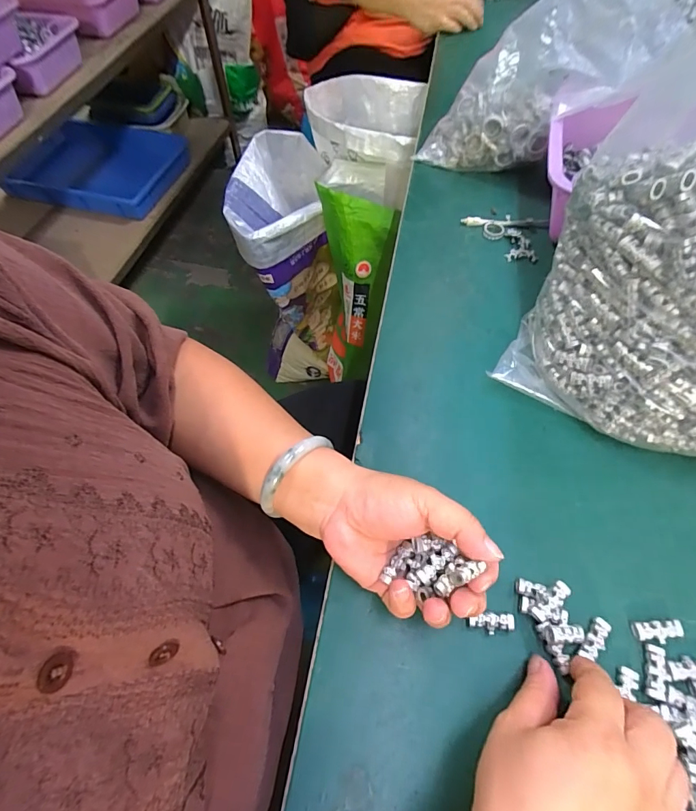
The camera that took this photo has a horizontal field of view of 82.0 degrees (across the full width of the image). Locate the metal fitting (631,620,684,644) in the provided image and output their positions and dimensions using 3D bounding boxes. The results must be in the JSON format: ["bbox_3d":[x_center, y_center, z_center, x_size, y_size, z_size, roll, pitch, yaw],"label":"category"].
[{"bbox_3d":[0.205,0.150,0.266,0.031,0.006,0.013,0,61,0],"label":"metal fitting"}]

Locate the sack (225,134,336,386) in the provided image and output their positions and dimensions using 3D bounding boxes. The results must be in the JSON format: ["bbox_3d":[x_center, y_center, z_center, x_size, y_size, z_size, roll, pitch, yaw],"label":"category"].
[{"bbox_3d":[-0.139,-0.338,0.992,0.211,0.448,0.341,-8,62,-4],"label":"sack"}]

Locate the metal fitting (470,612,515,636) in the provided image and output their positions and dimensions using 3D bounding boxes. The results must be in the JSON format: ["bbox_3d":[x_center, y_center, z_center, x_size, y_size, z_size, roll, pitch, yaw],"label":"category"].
[{"bbox_3d":[0.096,0.146,0.269,0.028,0.007,0.012,1,61,0],"label":"metal fitting"}]

